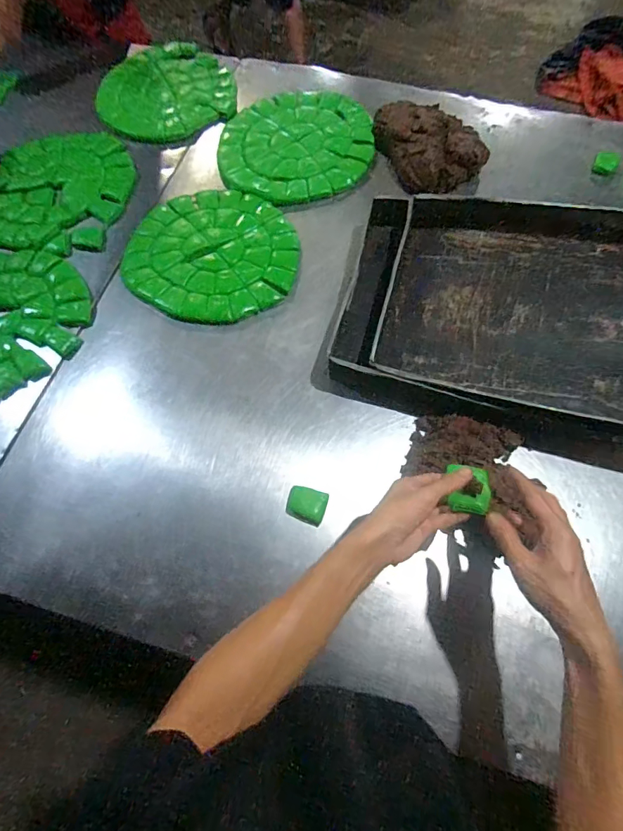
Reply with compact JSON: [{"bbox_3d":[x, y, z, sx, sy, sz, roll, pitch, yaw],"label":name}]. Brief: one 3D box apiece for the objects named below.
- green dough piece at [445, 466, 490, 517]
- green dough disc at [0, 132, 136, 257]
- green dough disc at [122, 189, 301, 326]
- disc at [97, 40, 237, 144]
[{"bbox_3d":[0.181,0.084,0.490,0.044,0.016,0.056,7,67,5],"label":"green dough piece"},{"bbox_3d":[-0.504,-0.460,0.852,0.278,0.026,0.319,10,68,6],"label":"green dough disc"},{"bbox_3d":[-0.182,-0.304,0.788,0.309,0.010,0.302,-1,67,2],"label":"green dough disc"},{"bbox_3d":[-0.349,-0.768,0.996,0.299,0.019,0.351,-28,69,-10],"label":"disc"}]

